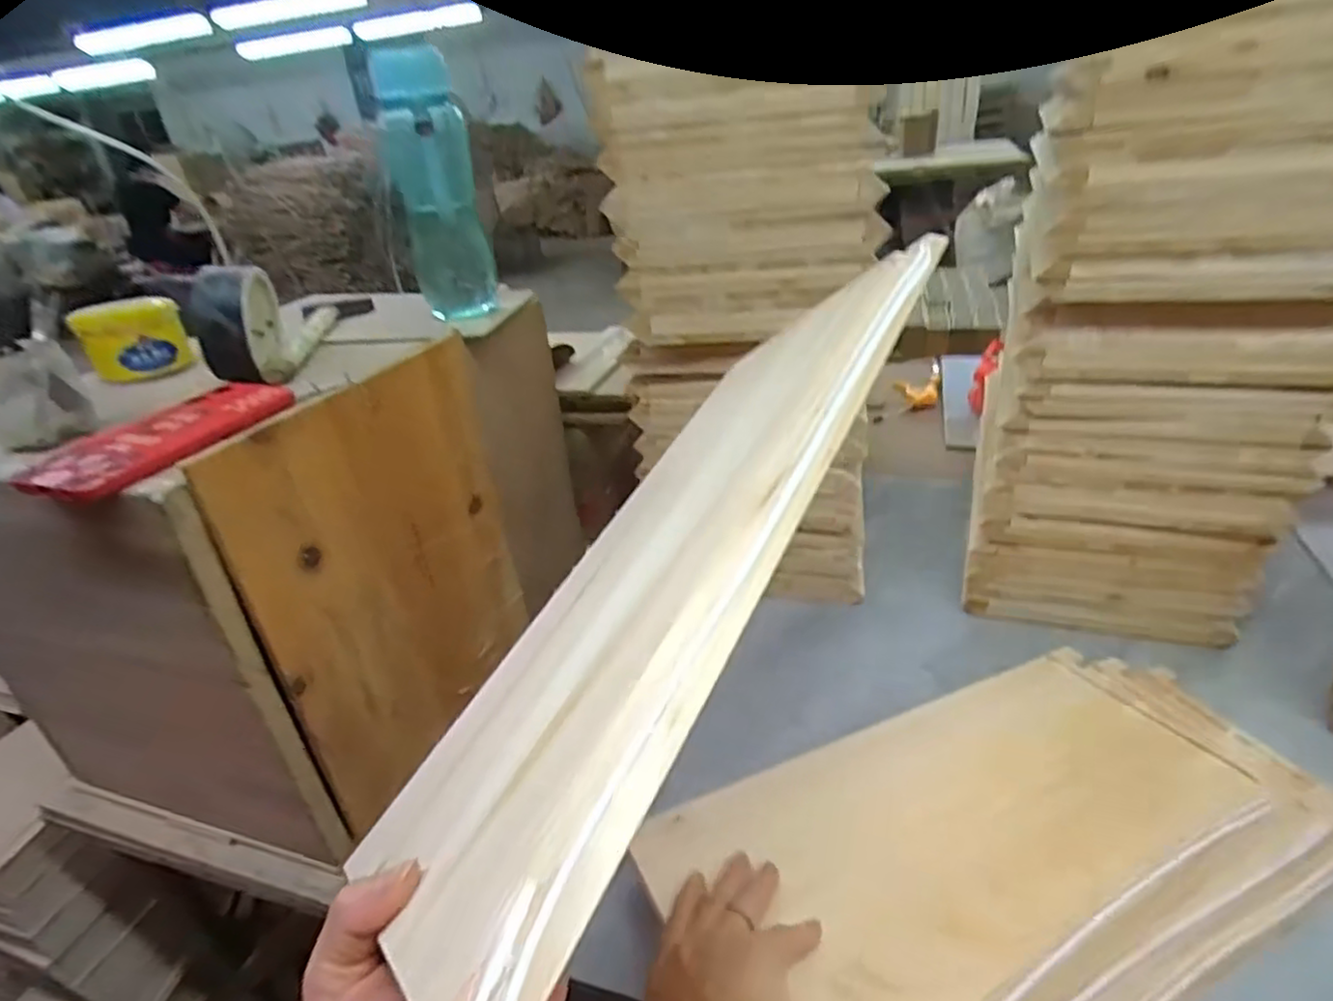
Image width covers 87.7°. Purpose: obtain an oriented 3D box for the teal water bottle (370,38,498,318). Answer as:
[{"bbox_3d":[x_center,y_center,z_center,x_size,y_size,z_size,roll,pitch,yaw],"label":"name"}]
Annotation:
[{"bbox_3d":[-0.221,-0.298,0.669,0.071,0.229,0.063,-16,31,-15],"label":"teal water bottle"}]

